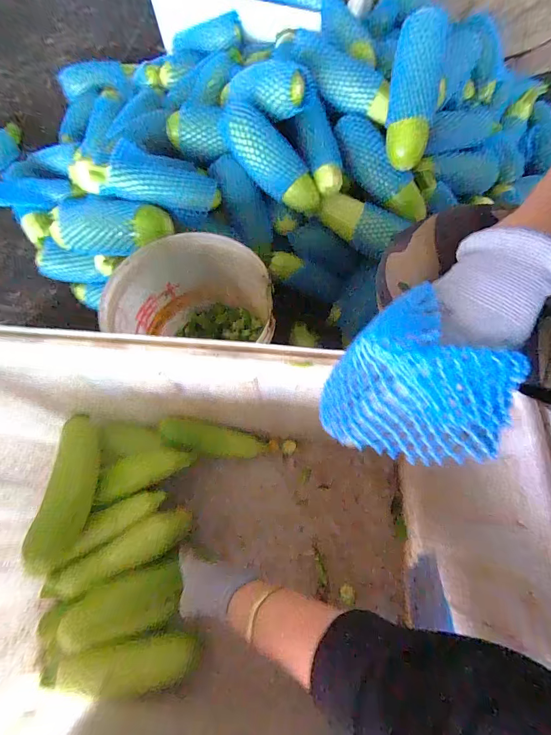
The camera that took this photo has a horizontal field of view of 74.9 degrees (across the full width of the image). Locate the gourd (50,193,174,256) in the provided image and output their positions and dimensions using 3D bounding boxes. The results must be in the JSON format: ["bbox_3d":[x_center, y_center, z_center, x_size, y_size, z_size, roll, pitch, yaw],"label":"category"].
[{"bbox_3d":[-0.281,-0.242,0.600,0.233,0.073,0.069,2,73,14],"label":"gourd"}]

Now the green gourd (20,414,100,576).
[{"bbox_3d":[-0.338,0.199,0.592,0.056,0.056,0.233,0,58,0],"label":"green gourd"}]

